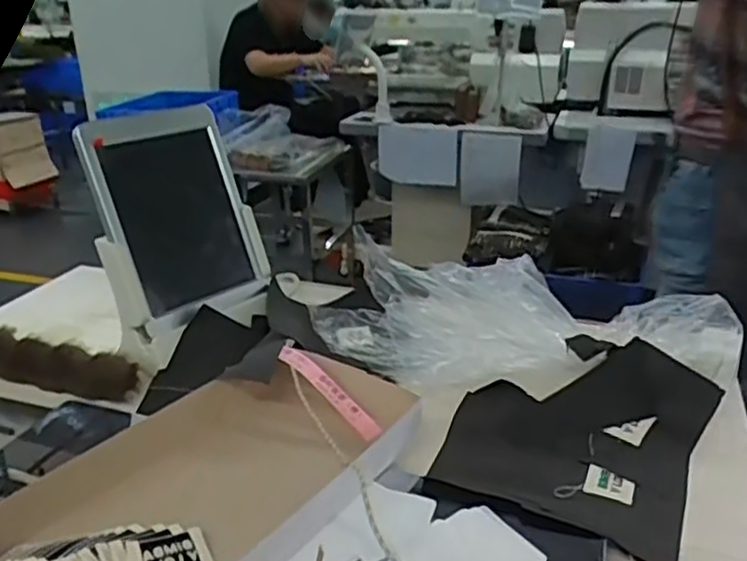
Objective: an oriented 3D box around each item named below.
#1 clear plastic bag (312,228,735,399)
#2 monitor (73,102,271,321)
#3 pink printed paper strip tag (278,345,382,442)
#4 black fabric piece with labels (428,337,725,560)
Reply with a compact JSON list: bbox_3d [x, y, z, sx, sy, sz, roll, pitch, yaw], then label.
[{"bbox_3d":[0.142,0.041,0.648,0.382,0.093,0.182,3,24,7],"label":"clear plastic bag"},{"bbox_3d":[-0.189,-0.069,0.666,0.142,0.190,0.022,-23,17,-35],"label":"monitor"},{"bbox_3d":[-0.038,0.091,0.577,0.115,0.013,0.017,40,40,23],"label":"pink printed paper strip tag"},{"bbox_3d":[0.164,0.119,0.555,0.185,0.041,0.219,12,26,28],"label":"black fabric piece with labels"}]

